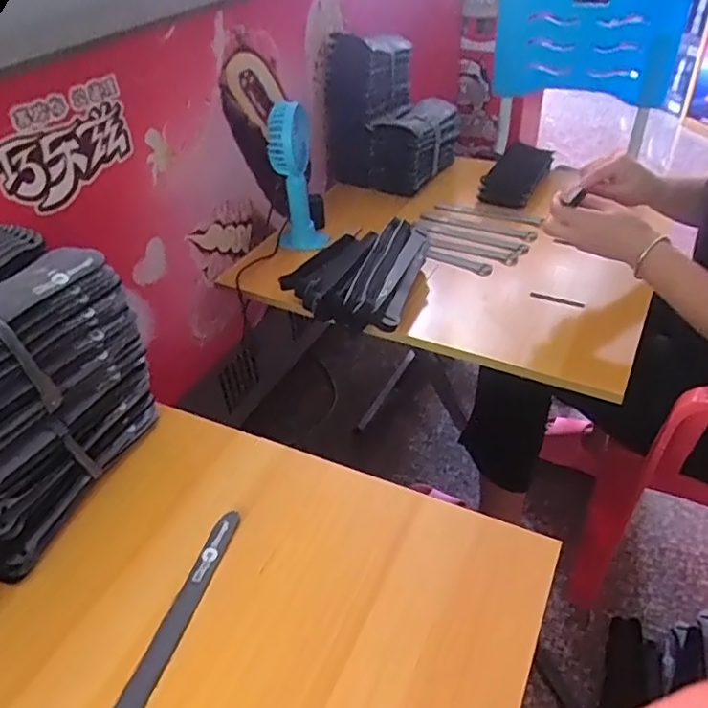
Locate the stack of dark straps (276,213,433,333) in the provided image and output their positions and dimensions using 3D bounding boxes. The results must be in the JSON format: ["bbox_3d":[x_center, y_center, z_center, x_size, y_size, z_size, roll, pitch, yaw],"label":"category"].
[{"bbox_3d":[0.002,-0.122,0.826,0.172,0.059,0.221,8,42,15],"label":"stack of dark straps"}]

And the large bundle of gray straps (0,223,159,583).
[{"bbox_3d":[-0.324,0.031,0.527,0.180,0.197,0.218,11,42,18],"label":"large bundle of gray straps"}]

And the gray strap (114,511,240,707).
[{"bbox_3d":[-0.137,0.203,0.451,0.022,0.009,0.195,4,41,19],"label":"gray strap"}]

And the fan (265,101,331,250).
[{"bbox_3d":[-0.089,-0.265,0.912,0.074,0.228,0.079,-10,40,-6],"label":"fan"}]

